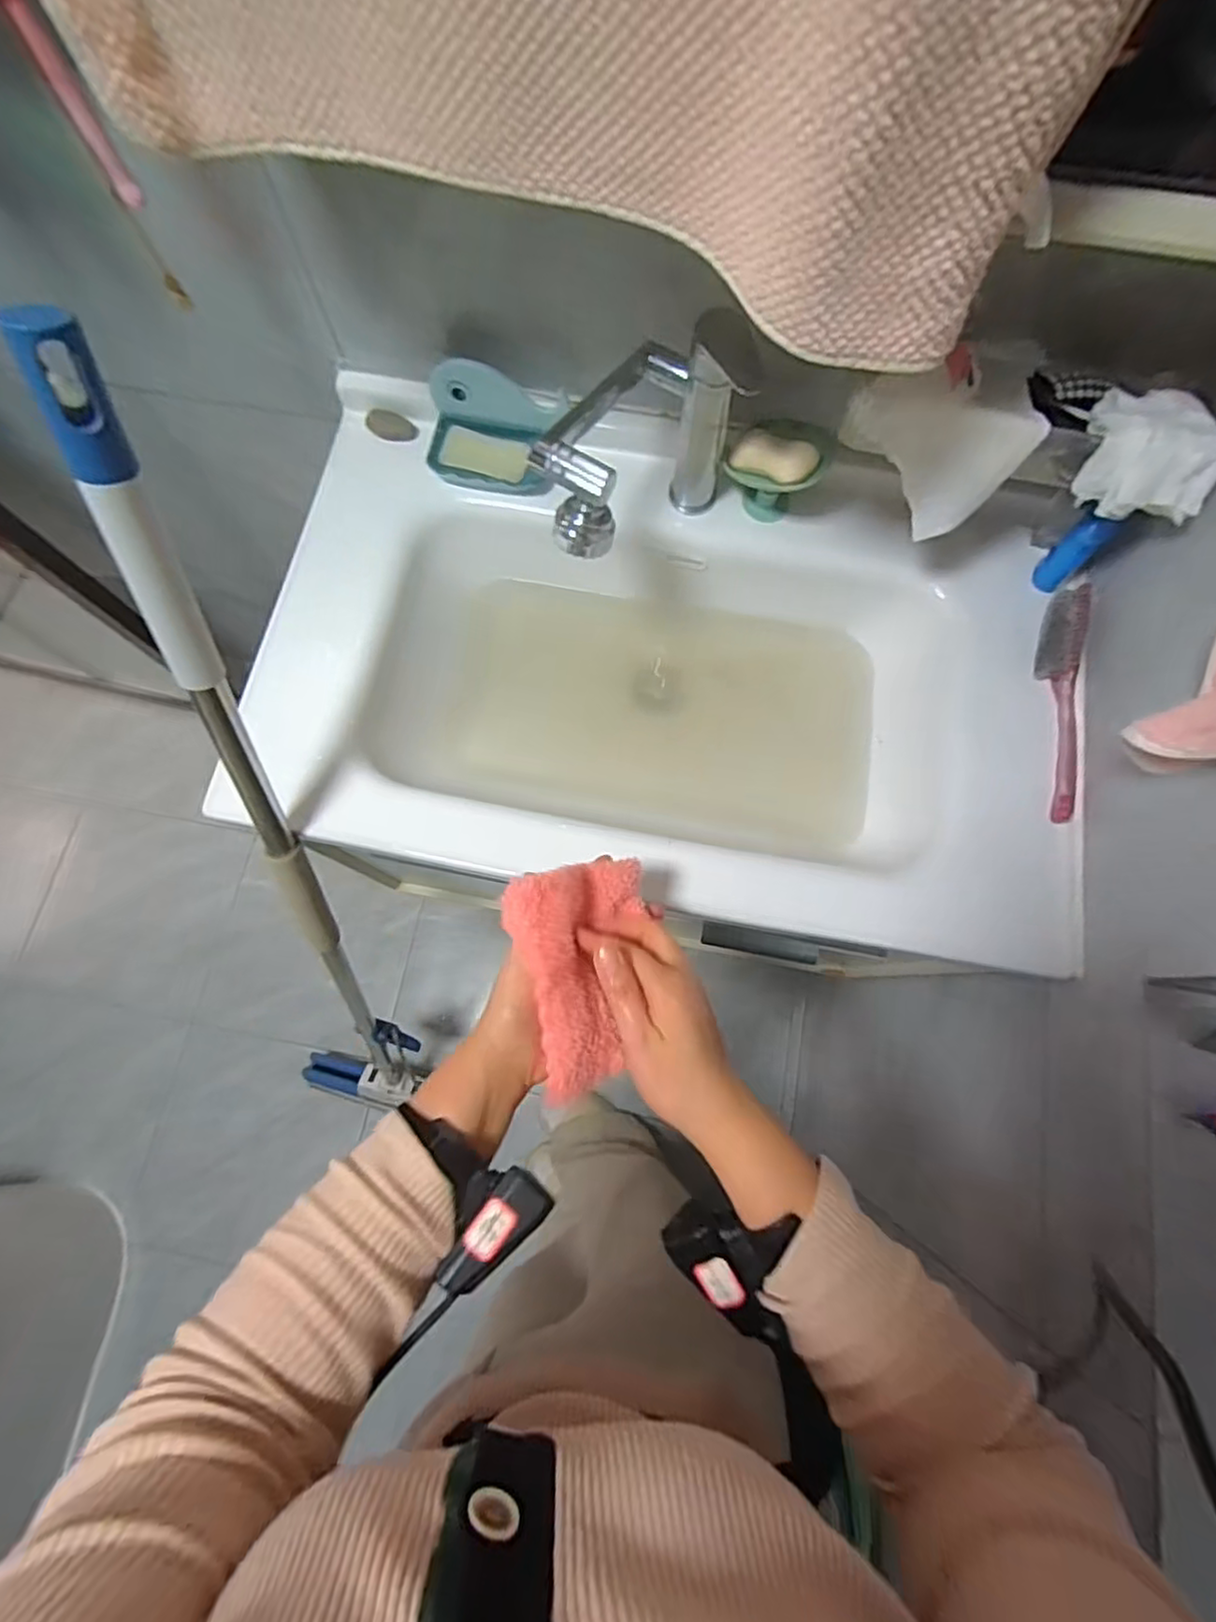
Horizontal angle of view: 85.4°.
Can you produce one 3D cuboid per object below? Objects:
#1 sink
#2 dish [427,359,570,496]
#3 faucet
[{"bbox_3d":[0.058,-0.135,0.735,0.792,0.213,0.466,10,75,2],"label":"sink"},{"bbox_3d":[-0.121,-0.397,0.693,0.135,0.070,0.095,7,75,1],"label":"dish"},{"bbox_3d":[0.016,-0.302,0.603,0.112,0.198,0.214,42,78,10],"label":"faucet"}]

